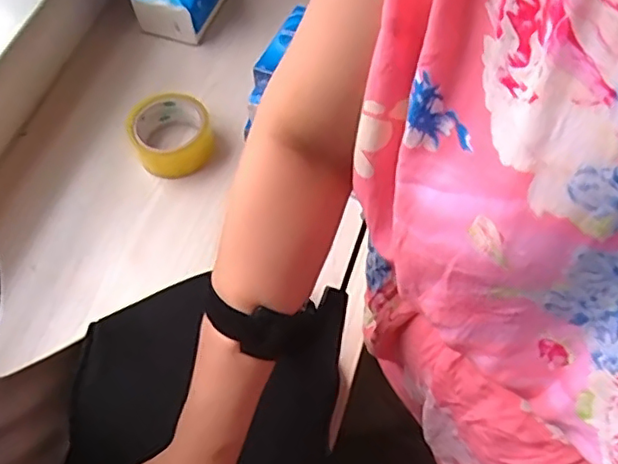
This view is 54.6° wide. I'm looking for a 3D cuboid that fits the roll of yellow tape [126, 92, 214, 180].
[{"bbox_3d":[-0.169,-0.119,0.743,0.094,0.056,0.095,-1,60,2],"label":"roll of yellow tape"}]

